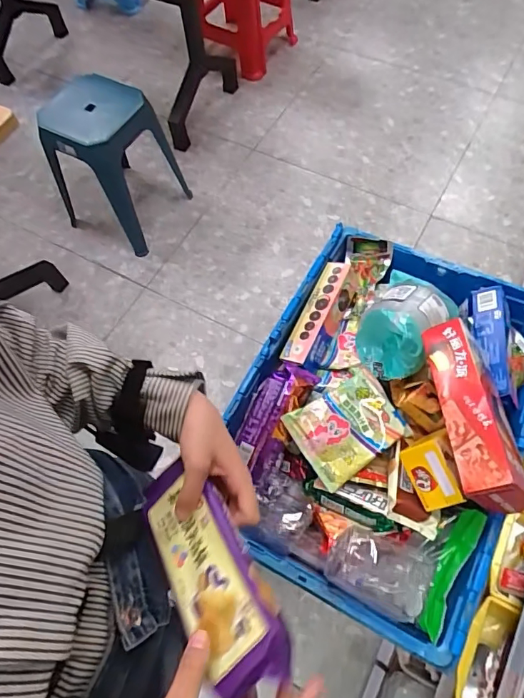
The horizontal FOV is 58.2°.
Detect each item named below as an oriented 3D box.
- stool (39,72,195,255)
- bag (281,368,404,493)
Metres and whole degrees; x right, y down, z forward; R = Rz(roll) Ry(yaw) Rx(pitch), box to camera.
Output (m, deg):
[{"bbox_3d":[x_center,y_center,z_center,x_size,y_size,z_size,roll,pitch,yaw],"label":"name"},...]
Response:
[{"bbox_3d":[-0.526,-0.645,1.667,0.366,0.463,0.317,25,68,14],"label":"stool"},{"bbox_3d":[0.130,0.117,0.729,0.155,0.022,0.128,-35,67,-13],"label":"bag"}]

